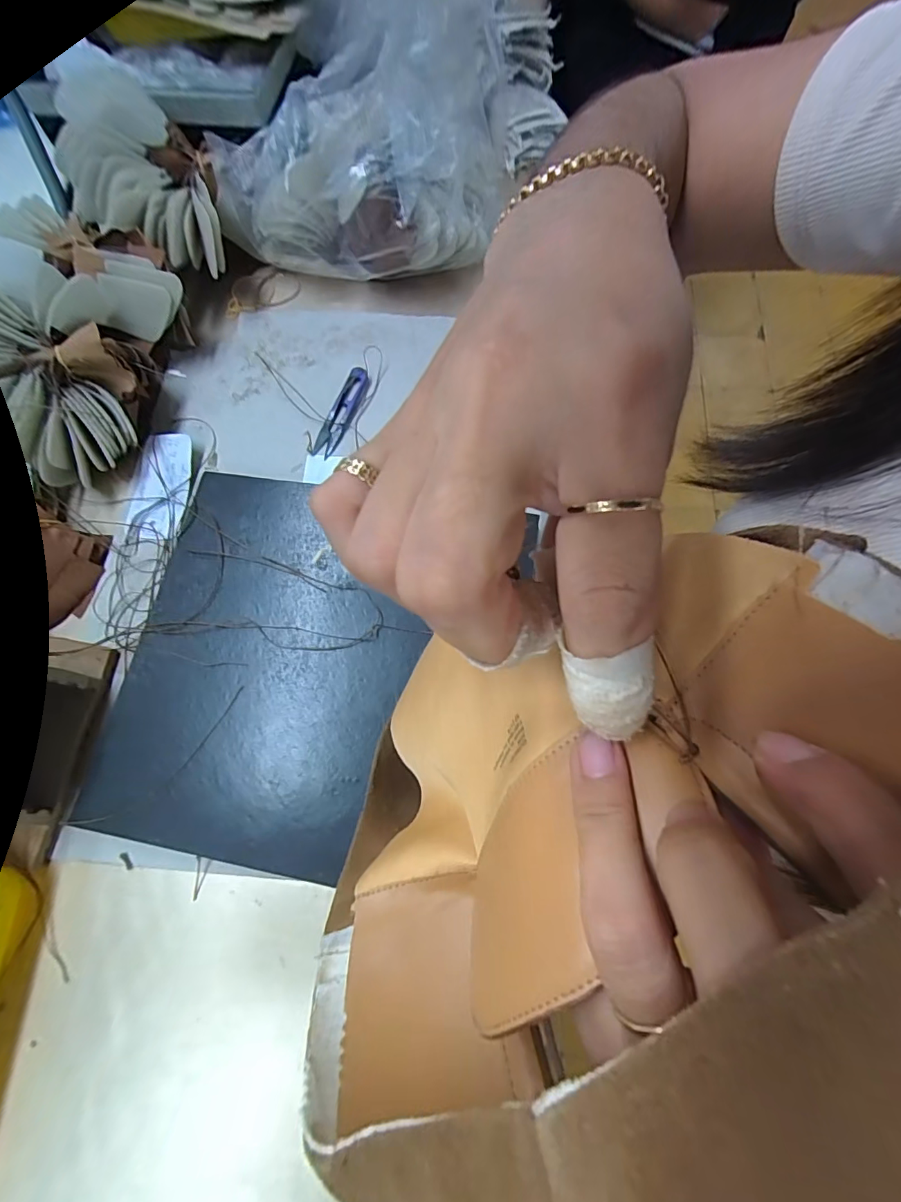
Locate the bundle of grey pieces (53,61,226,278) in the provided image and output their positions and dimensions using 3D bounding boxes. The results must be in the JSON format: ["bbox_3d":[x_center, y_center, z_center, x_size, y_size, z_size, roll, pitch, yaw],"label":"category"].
[{"bbox_3d":[-0.293,-0.398,0.436,0.125,0.079,0.182,-26,75,-7],"label":"bundle of grey pieces"}]

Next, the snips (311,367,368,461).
[{"bbox_3d":[-0.104,-0.184,0.450,0.024,0.009,0.098,23,75,8],"label":"snips"}]

